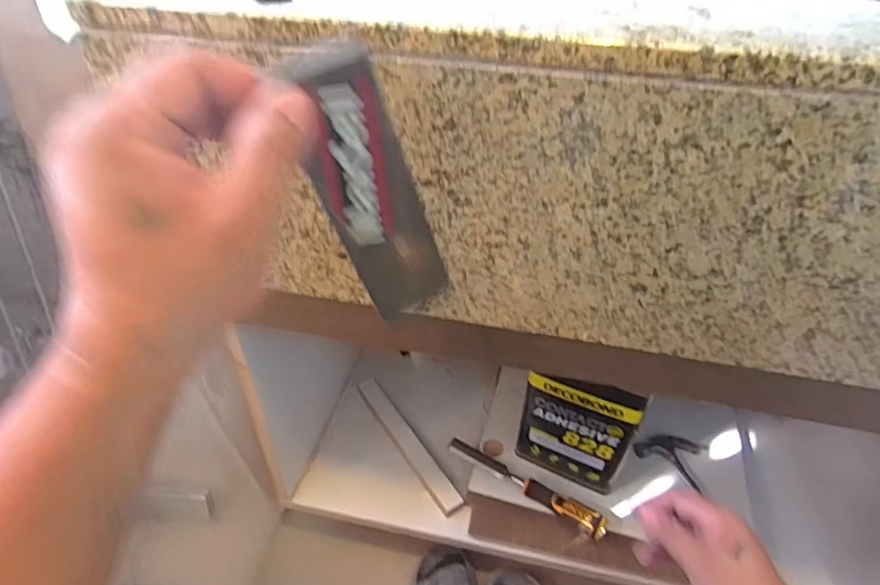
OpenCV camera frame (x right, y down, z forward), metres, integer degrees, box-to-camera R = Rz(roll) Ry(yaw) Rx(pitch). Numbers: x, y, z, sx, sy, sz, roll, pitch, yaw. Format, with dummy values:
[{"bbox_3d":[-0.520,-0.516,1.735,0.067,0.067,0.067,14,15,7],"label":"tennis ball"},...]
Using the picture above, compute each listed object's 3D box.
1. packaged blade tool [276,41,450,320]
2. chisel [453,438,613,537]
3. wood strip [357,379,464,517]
[{"bbox_3d":[-0.030,-0.042,0.236,0.040,0.129,0.004,-27,39,-7],"label":"packaged blade tool"},{"bbox_3d":[0.134,0.305,0.841,0.271,0.027,0.029,25,45,25],"label":"chisel"},{"bbox_3d":[-0.061,0.268,0.953,0.042,0.013,0.313,-22,45,-26],"label":"wood strip"}]

